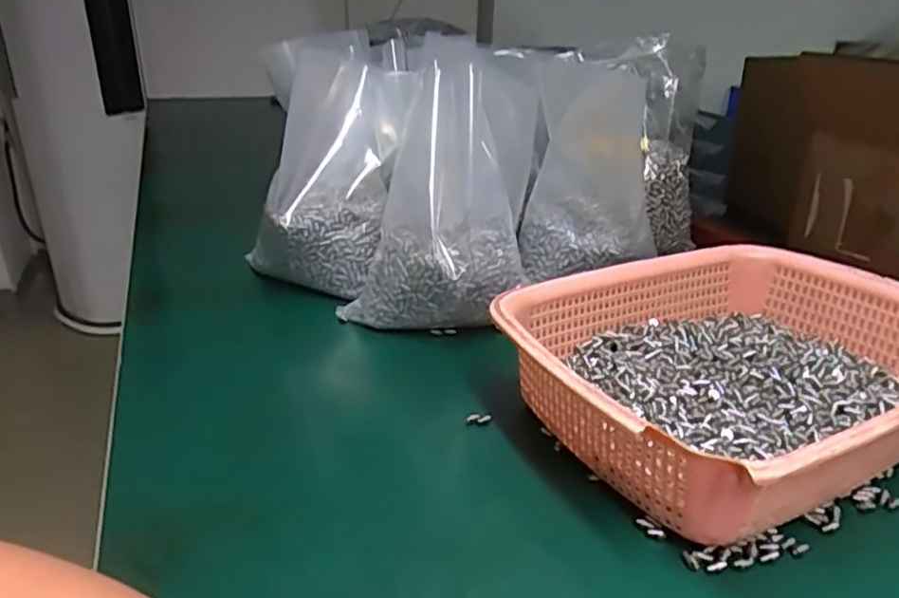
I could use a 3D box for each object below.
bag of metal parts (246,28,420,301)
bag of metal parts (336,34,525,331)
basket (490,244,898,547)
[{"bbox_3d":[-0.113,-0.119,0.601,0.162,0.198,0.119,-1,25,-4],"label":"bag of metal parts"},{"bbox_3d":[-0.012,-0.080,0.527,0.140,0.197,0.097,9,26,16],"label":"bag of metal parts"},{"bbox_3d":[0.190,0.048,0.430,0.293,0.080,0.214,-12,28,-25],"label":"basket"}]

